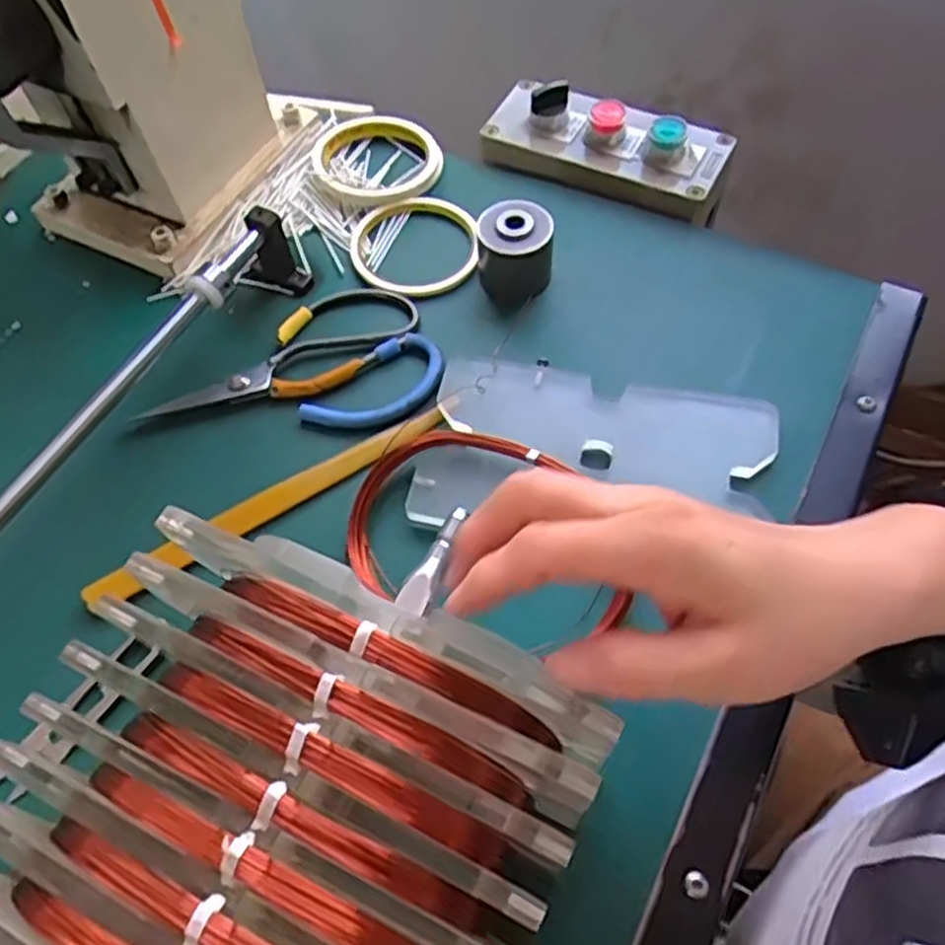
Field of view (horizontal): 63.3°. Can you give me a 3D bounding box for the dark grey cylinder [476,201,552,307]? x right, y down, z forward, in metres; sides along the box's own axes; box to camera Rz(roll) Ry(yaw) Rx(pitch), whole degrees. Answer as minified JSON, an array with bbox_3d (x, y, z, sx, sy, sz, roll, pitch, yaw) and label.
[{"bbox_3d":[0.027,-0.143,0.490,0.046,0.043,0.052,-1,60,4],"label":"dark grey cylinder"}]

